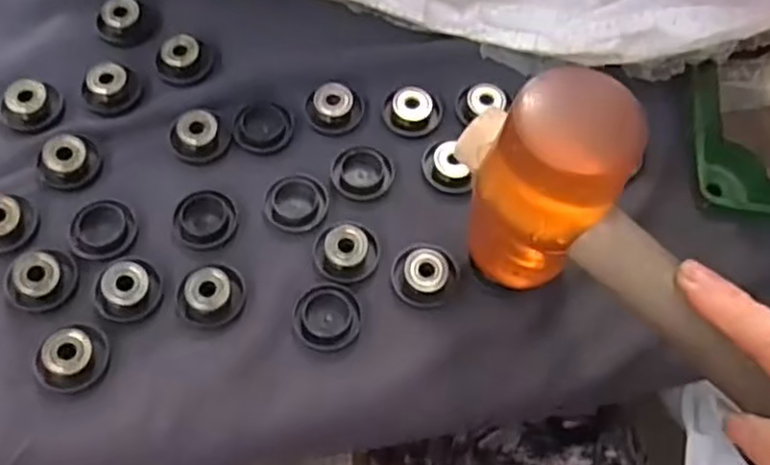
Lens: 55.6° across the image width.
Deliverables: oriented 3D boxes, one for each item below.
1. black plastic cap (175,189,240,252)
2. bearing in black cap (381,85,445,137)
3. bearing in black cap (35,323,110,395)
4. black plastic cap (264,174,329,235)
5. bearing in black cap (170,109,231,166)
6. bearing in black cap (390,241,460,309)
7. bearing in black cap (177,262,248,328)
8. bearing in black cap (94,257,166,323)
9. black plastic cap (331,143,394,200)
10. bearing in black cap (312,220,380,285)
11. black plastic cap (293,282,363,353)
[{"bbox_3d":[-0.093,-0.007,0.381,0.032,0.010,0.032,1,63,-1],"label":"black plastic cap"},{"bbox_3d":[0.016,-0.069,0.412,0.032,0.010,0.029,-12,64,-7],"label":"bearing in black cap"},{"bbox_3d":[-0.146,0.059,0.342,0.027,0.014,0.032,28,66,12],"label":"bearing in black cap"},{"bbox_3d":[-0.047,-0.016,0.389,0.032,0.007,0.030,1,63,-1],"label":"black plastic cap"},{"bbox_3d":[-0.101,-0.052,0.399,0.028,0.015,0.025,-37,70,-18],"label":"bearing in black cap"},{"bbox_3d":[0.021,0.019,0.367,0.033,0.010,0.035,1,63,-1],"label":"bearing in black cap"},{"bbox_3d":[-0.085,0.030,0.360,0.028,0.014,0.032,36,68,16],"label":"bearing in black cap"},{"bbox_3d":[-0.125,0.028,0.358,0.027,0.015,0.032,31,67,13],"label":"bearing in black cap"},{"bbox_3d":[-0.012,-0.033,0.397,0.031,0.006,0.031,1,63,-1],"label":"black plastic cap"},{"bbox_3d":[-0.020,0.007,0.373,0.032,0.012,0.035,1,63,-1],"label":"bearing in black cap"},{"bbox_3d":[-0.028,0.041,0.360,0.033,0.005,0.033,1,63,-1],"label":"black plastic cap"}]

